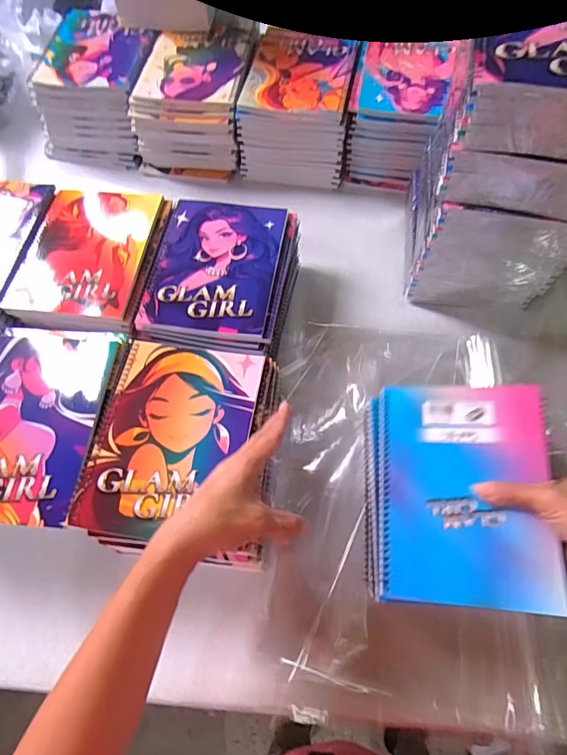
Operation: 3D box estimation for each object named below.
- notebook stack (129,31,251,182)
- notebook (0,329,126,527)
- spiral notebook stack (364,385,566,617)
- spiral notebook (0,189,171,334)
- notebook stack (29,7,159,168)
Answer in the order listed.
[{"bbox_3d":[-0.138,-0.439,0.697,0.162,0.121,0.192,6,64,5],"label":"notebook stack"},{"bbox_3d":[-0.264,0.042,0.454,0.153,0.019,0.210,5,64,5],"label":"notebook"},{"bbox_3d":[0.163,0.109,0.418,0.166,0.047,0.197,-1,68,15],"label":"spiral notebook stack"},{"bbox_3d":[-0.241,-0.161,0.547,0.160,0.011,0.208,5,64,5],"label":"spiral notebook"},{"bbox_3d":[-0.295,-0.477,0.716,0.178,0.120,0.206,8,64,6],"label":"notebook stack"}]

